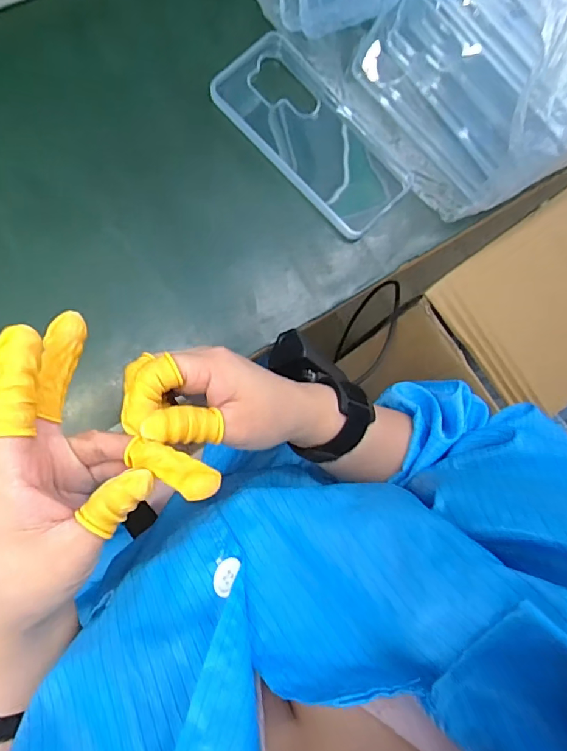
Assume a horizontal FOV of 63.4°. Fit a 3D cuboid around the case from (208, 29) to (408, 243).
[{"bbox_3d":[0.025,-0.200,0.386,0.173,0.011,0.080,45,80,-2],"label":"case"}]

